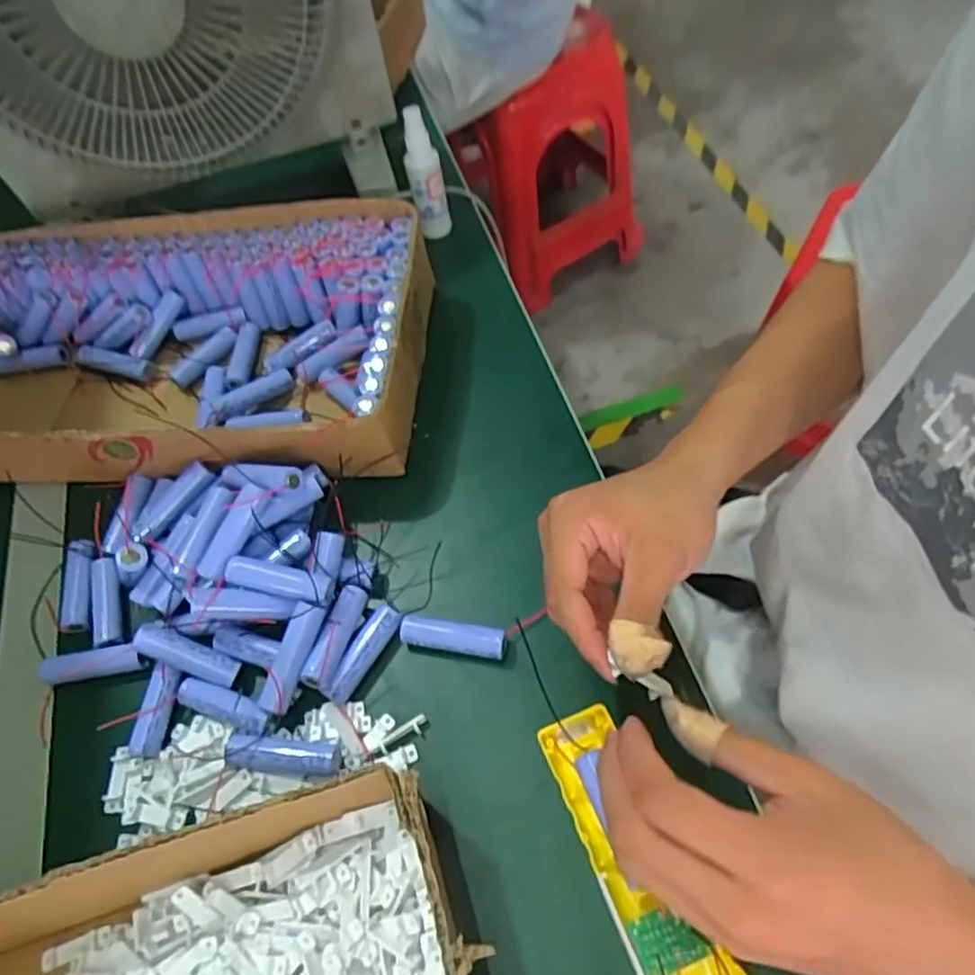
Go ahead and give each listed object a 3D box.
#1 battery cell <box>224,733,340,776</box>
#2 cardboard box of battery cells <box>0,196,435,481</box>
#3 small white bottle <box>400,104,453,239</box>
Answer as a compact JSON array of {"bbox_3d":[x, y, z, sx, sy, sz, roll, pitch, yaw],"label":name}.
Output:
[{"bbox_3d":[-0.120,0.154,0.390,0.067,0.017,0.020,0,59,8],"label":"battery cell"},{"bbox_3d":[-0.259,-0.111,0.539,0.414,0.080,0.227,-1,59,7],"label":"cardboard box of battery cells"},{"bbox_3d":[-0.054,-0.278,0.601,0.033,0.110,0.026,-9,58,3],"label":"small white bottle"}]

